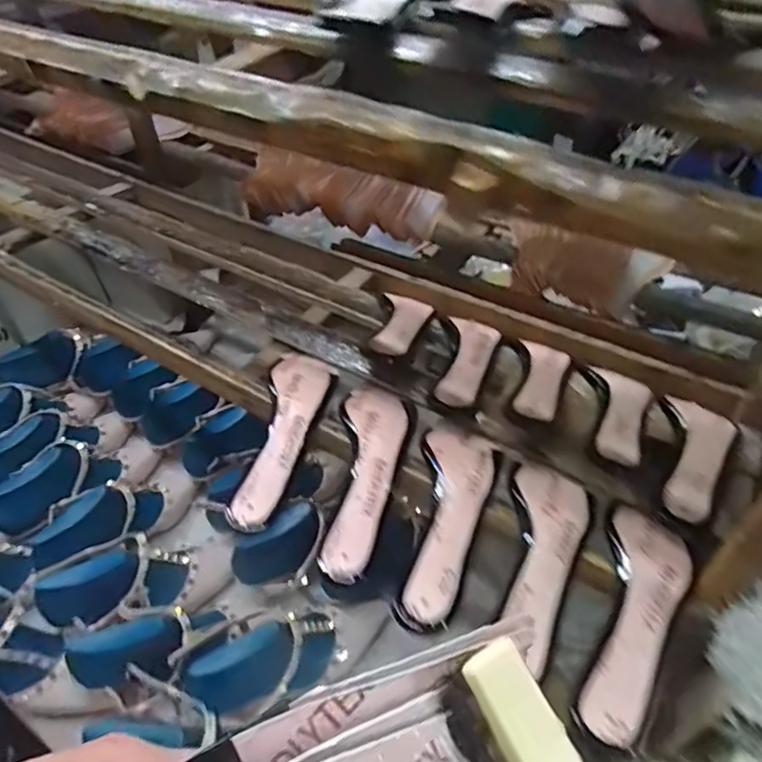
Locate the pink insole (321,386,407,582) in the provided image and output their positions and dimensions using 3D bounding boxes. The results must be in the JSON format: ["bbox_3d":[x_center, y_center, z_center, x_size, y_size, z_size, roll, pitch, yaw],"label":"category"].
[{"bbox_3d":[-0.011,0.081,0.533,0.058,0.024,0.196,2,48,5],"label":"pink insole"}]

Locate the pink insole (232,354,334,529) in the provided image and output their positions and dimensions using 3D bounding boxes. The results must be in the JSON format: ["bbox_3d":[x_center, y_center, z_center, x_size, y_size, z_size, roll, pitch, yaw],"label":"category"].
[{"bbox_3d":[-0.091,0.043,0.564,0.058,0.019,0.200,4,48,6],"label":"pink insole"}]

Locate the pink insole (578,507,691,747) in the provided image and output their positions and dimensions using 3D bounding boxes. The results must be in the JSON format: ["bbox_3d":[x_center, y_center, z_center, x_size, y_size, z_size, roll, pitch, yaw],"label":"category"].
[{"bbox_3d":[0.195,0.178,0.443,0.057,0.017,0.184,18,51,18],"label":"pink insole"}]

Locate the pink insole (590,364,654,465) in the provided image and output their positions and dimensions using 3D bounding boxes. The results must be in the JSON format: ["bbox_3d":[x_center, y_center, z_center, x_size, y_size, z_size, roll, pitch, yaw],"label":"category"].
[{"bbox_3d":[0.225,0.030,0.548,0.053,0.010,0.146,15,35,16],"label":"pink insole"}]

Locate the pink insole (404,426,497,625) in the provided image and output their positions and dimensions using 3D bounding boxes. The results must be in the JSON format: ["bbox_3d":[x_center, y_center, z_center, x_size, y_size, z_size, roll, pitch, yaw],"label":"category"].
[{"bbox_3d":[0.060,0.111,0.506,0.060,0.029,0.183,10,49,12],"label":"pink insole"}]

